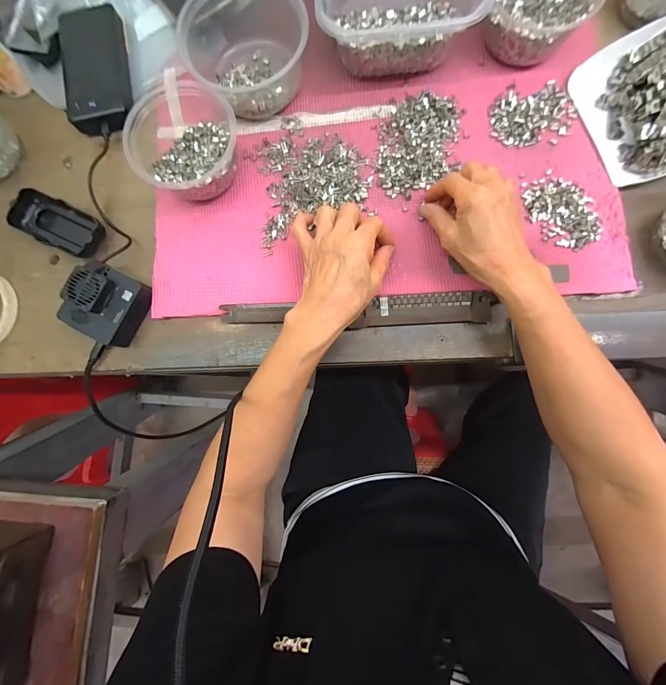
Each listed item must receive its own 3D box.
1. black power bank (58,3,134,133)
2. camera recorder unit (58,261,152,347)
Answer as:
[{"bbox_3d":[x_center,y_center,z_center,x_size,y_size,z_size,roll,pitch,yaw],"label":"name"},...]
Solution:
[{"bbox_3d":[-0.296,-0.338,0.408,0.072,0.023,0.164,-10,84,3],"label":"black power bank"},{"bbox_3d":[-0.259,-0.044,0.371,0.075,0.041,0.079,27,87,6],"label":"camera recorder unit"}]

